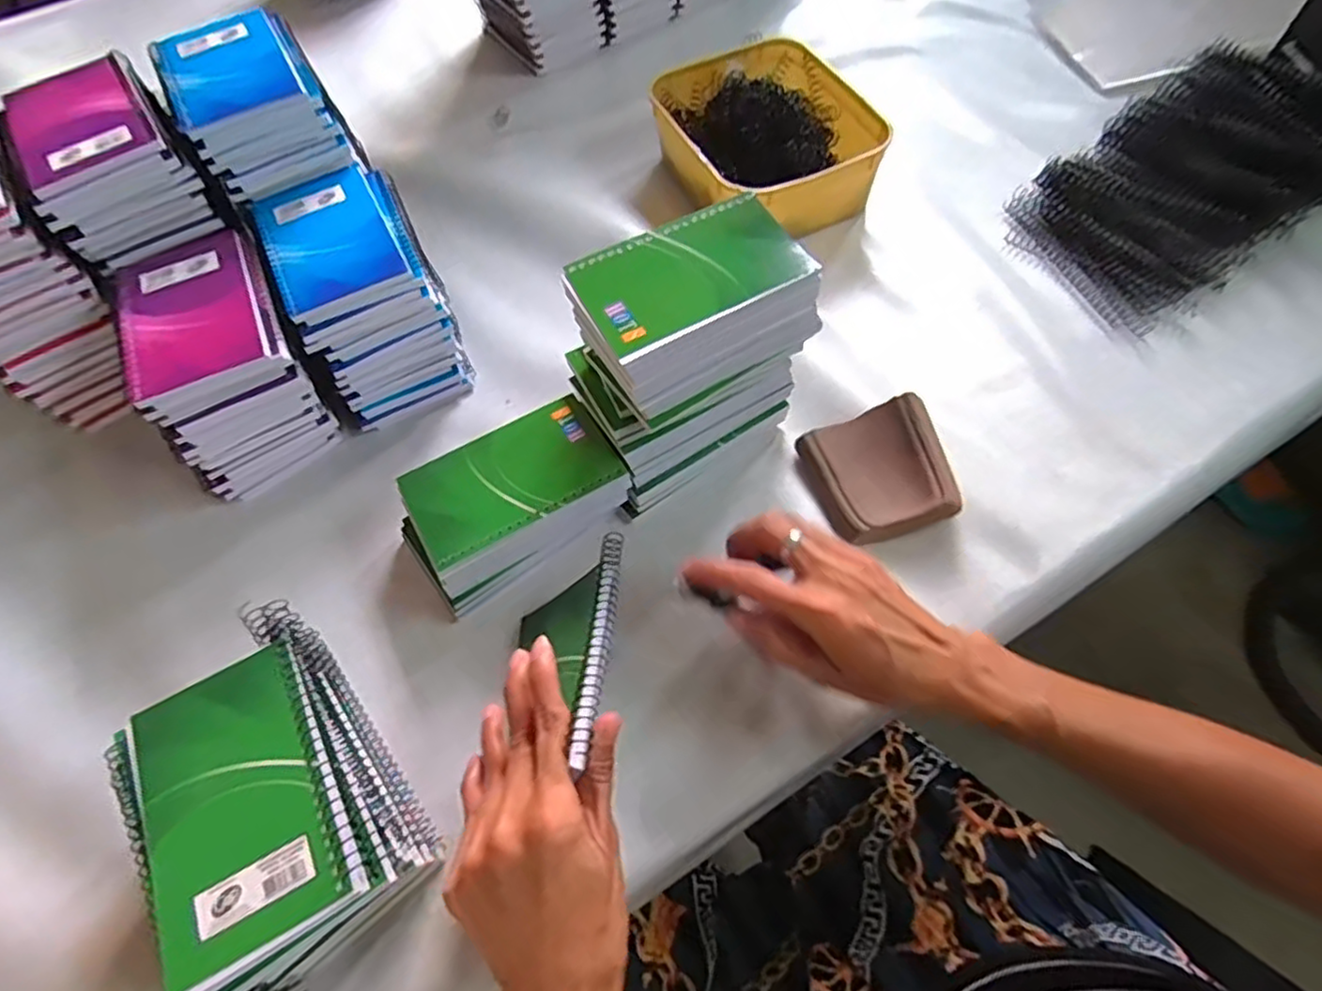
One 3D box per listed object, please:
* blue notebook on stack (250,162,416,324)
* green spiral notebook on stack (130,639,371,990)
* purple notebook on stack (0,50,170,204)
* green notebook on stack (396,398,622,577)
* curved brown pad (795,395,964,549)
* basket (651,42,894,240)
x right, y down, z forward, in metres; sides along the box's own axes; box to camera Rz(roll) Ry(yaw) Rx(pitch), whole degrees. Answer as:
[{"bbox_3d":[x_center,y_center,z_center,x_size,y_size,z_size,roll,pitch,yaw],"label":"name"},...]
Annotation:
[{"bbox_3d":[-0.229,-0.178,0.470,0.082,0.011,0.127,-26,61,-11],"label":"blue notebook on stack"},{"bbox_3d":[-0.197,0.141,0.315,0.082,0.006,0.134,-29,61,-12],"label":"green spiral notebook on stack"},{"bbox_3d":[-0.391,-0.254,0.459,0.083,0.012,0.137,-31,62,-13],"label":"purple notebook on stack"},{"bbox_3d":[-0.097,-0.013,0.434,0.128,0.006,0.079,-29,61,-12],"label":"green notebook on stack"},{"bbox_3d":[0.147,-0.015,0.452,0.082,0.027,0.089,-15,59,-4],"label":"curved brown pad"},{"bbox_3d":[0.091,-0.315,0.610,0.170,0.079,0.209,-24,60,-9],"label":"basket"}]

